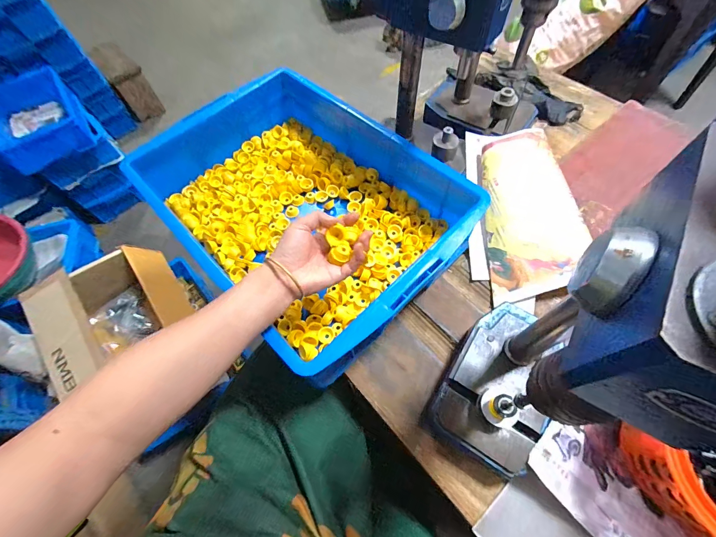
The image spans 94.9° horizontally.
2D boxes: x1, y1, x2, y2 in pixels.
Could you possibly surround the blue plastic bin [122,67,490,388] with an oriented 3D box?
[{"bbox_3d":[-0.102,-0.117,0.546,0.342,0.113,0.516,-42,68,-16],"label":"blue plastic bin"}]

